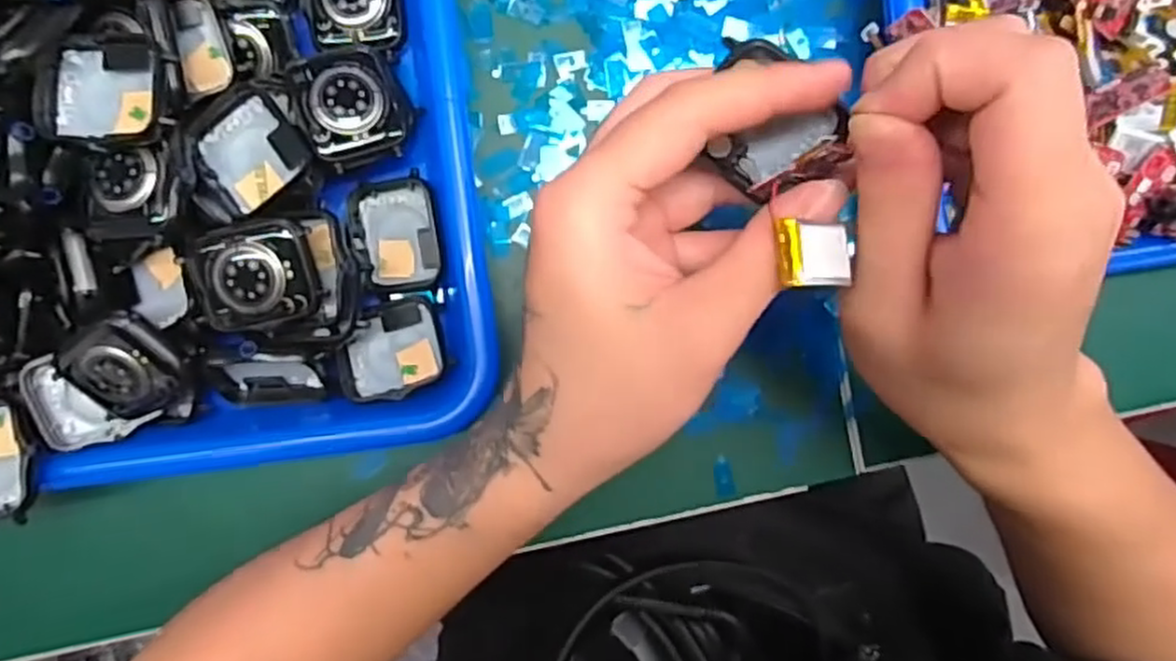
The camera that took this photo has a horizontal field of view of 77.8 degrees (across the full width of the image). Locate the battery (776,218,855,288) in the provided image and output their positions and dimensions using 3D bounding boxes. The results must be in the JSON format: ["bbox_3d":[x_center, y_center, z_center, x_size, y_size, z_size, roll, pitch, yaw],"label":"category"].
[{"bbox_3d":[0.063,-0.021,0.201,0.020,0.006,0.017,0,92,-1],"label":"battery"}]

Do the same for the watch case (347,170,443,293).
[{"bbox_3d":[-0.077,-0.038,0.290,0.037,0.014,0.044,-5,92,-1],"label":"watch case"}]

